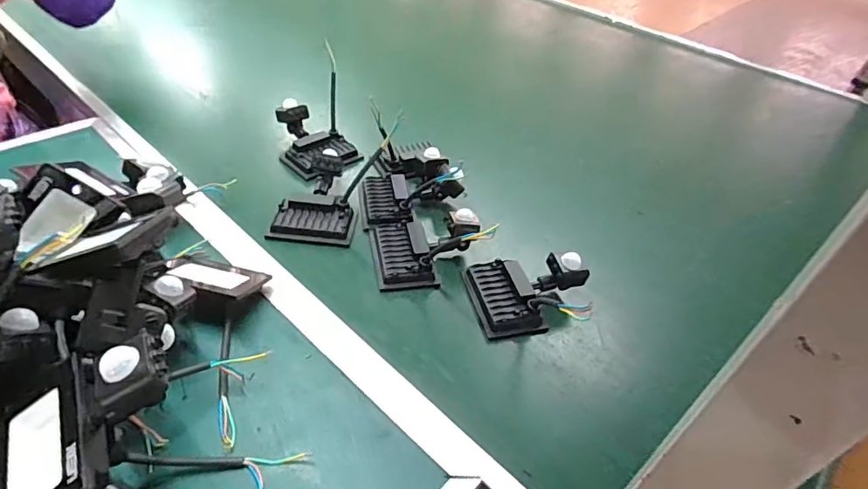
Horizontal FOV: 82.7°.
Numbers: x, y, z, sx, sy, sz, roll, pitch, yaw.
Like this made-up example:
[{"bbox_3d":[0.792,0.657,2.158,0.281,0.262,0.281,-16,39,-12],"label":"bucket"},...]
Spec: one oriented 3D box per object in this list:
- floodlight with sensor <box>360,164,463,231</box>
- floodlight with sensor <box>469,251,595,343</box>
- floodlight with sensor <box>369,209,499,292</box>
[{"bbox_3d":[-0.030,-0.082,0.686,0.141,0.066,0.096,-4,43,-12],"label":"floodlight with sensor"},{"bbox_3d":[0.112,0.052,0.583,0.128,0.067,0.107,-4,43,-12],"label":"floodlight with sensor"},{"bbox_3d":[-0.011,-0.009,0.625,0.132,0.049,0.113,-7,44,-15],"label":"floodlight with sensor"}]

